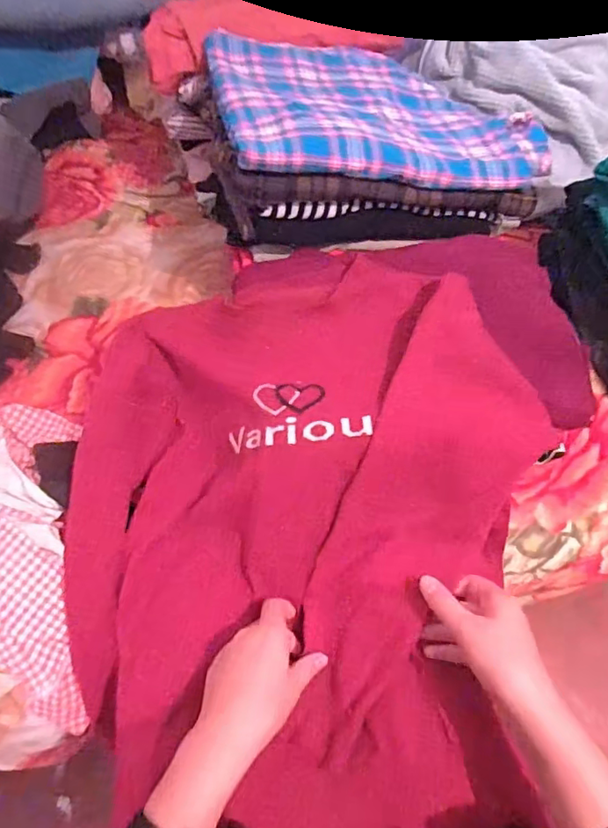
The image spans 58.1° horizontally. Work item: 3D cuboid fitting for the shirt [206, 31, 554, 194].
[{"bbox_3d":[0.079,-0.353,0.629,0.344,0.030,0.277,-6,54,-16],"label":"shirt"}]

